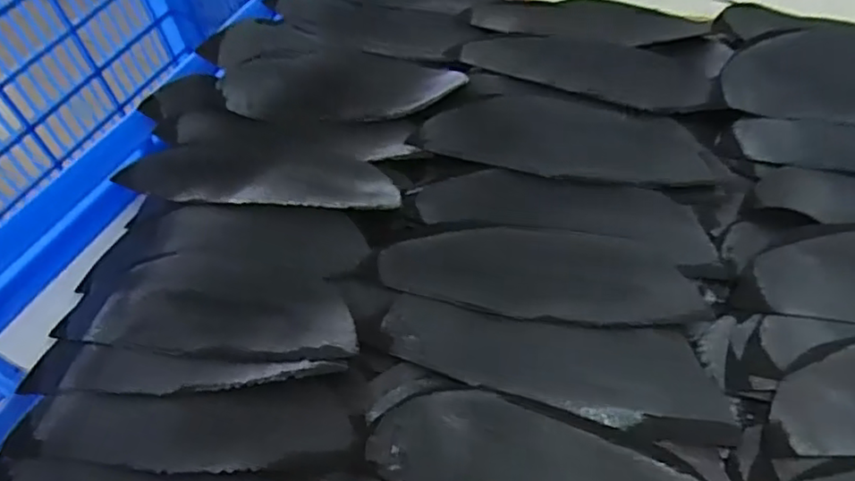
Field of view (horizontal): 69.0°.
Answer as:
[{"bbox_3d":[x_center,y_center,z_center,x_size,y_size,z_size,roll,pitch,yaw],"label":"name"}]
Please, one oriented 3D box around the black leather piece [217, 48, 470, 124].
[{"bbox_3d":[-0.047,-0.087,0.342,0.126,0.007,0.053,-2,57,-1],"label":"black leather piece"}]

